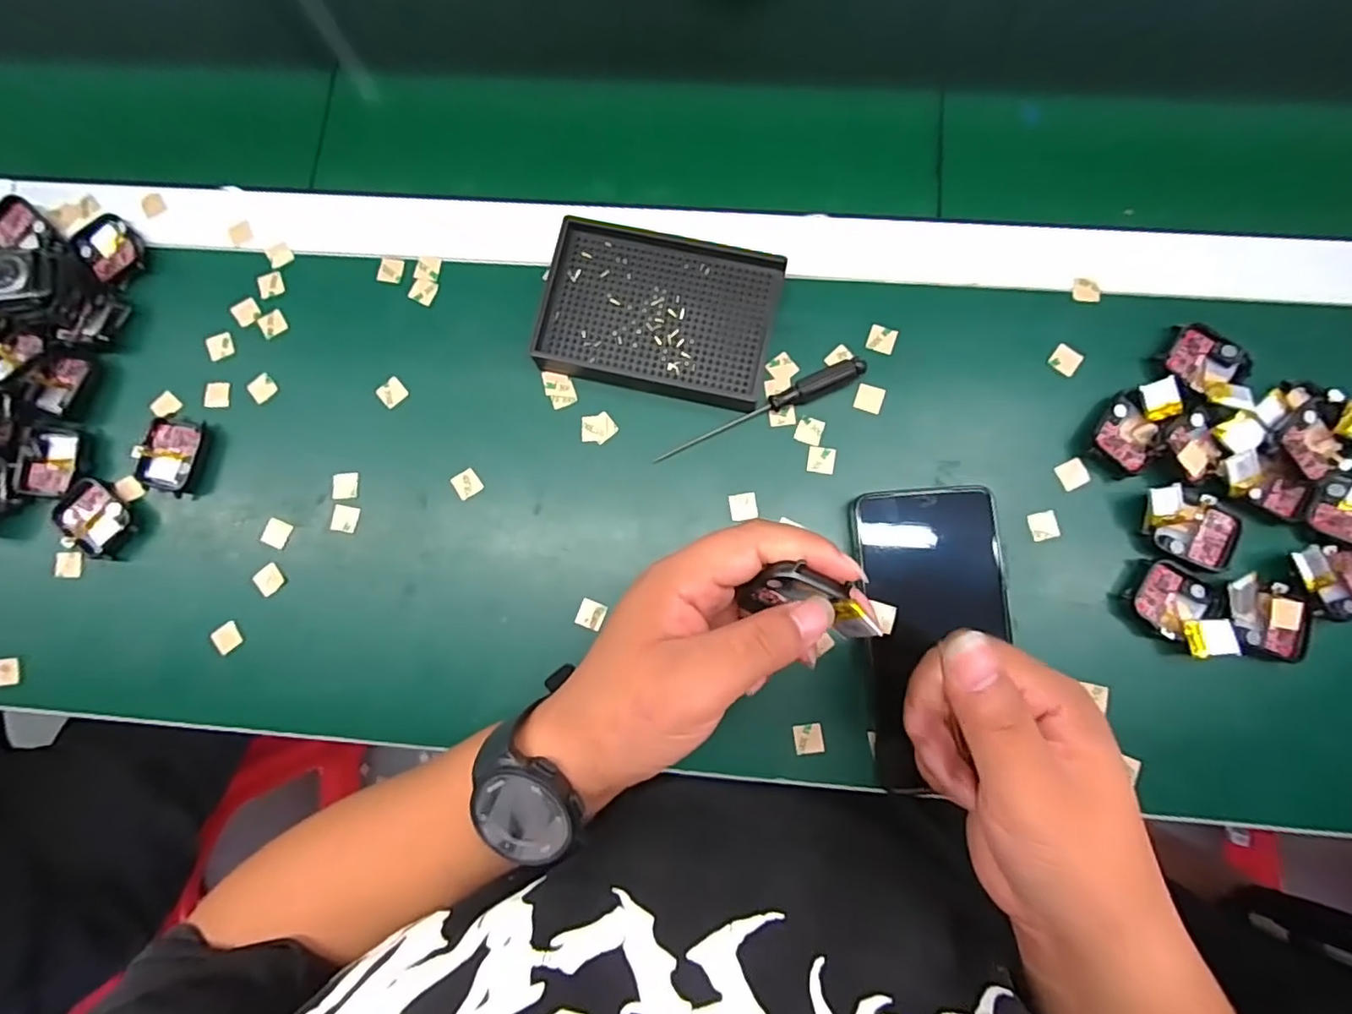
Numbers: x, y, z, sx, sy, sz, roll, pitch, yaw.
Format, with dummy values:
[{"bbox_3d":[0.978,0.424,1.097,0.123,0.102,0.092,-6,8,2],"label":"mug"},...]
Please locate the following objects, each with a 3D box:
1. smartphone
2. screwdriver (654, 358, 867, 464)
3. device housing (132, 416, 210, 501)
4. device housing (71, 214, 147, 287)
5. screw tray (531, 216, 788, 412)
[{"bbox_3d":[0.145,0.070,0.324,0.079,0.007,0.161,-4,85,2],"label":"smartphone"},{"bbox_3d":[0.051,-0.056,0.349,0.131,0.012,0.013,-26,82,-1],"label":"screwdriver"},{"bbox_3d":[-0.313,-0.032,0.363,0.036,0.014,0.047,9,83,4],"label":"device housing"},{"bbox_3d":[-0.368,-0.170,0.383,0.035,0.012,0.045,-43,83,-3],"label":"device housing"},{"bbox_3d":[-0.009,-0.118,0.355,0.134,0.023,0.096,13,83,5],"label":"screw tray"}]

